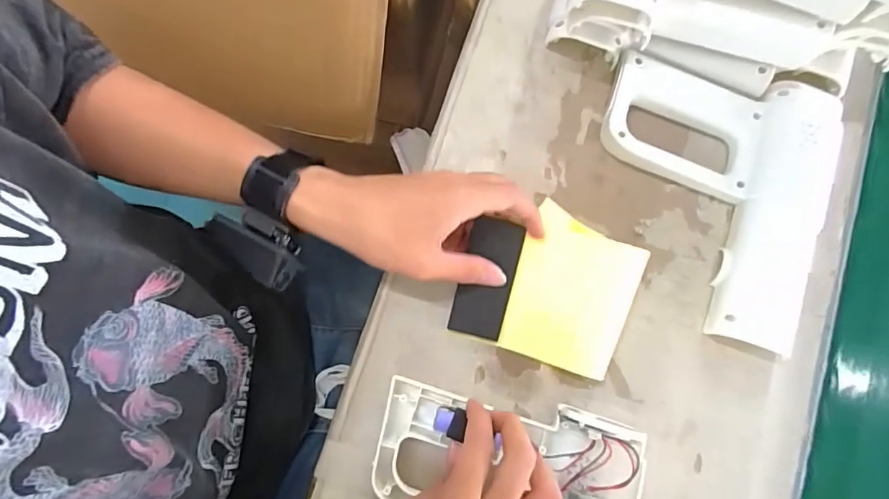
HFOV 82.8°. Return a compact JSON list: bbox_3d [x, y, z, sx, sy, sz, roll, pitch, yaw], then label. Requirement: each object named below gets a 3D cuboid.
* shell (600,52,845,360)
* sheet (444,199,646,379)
[{"bbox_3d":[0.204,-0.037,0.392,0.170,0.031,0.201,12,81,3],"label":"shell"},{"bbox_3d":[0.075,0.027,0.378,0.122,0.028,0.109,19,81,4],"label":"sheet"}]

